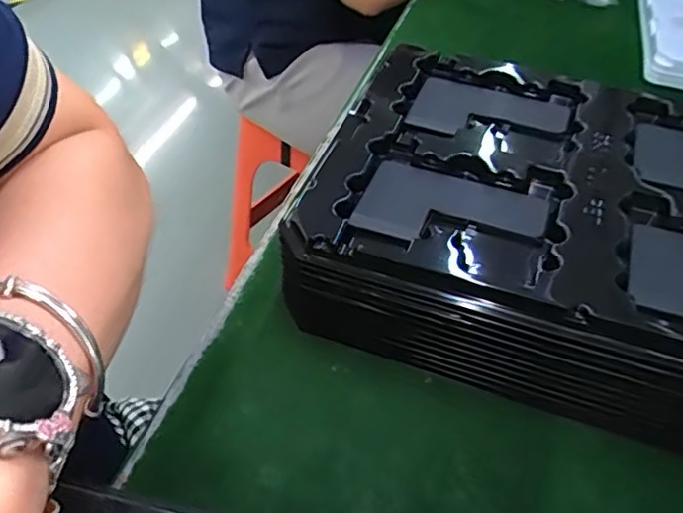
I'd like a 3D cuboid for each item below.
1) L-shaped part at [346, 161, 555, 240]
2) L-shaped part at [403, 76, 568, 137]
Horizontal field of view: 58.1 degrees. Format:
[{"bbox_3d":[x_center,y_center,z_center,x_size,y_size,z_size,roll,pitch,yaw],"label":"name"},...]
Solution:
[{"bbox_3d":[0.058,-0.024,0.325,0.094,0.007,0.059,17,47,14],"label":"L-shaped part"},{"bbox_3d":[0.093,-0.090,0.394,0.096,0.012,0.069,18,47,14],"label":"L-shaped part"}]

